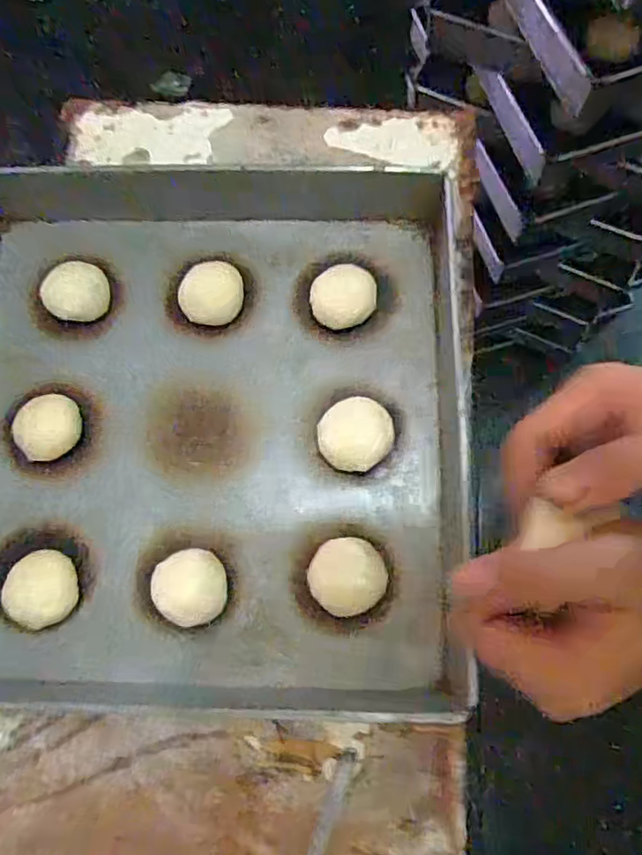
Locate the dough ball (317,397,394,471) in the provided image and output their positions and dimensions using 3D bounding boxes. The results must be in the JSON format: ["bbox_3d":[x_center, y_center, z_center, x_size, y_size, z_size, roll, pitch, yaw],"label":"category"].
[{"bbox_3d":[0.027,0.004,0.472,0.057,0.023,0.058,-1,75,2],"label":"dough ball"}]

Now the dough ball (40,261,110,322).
[{"bbox_3d":[-0.210,-0.117,0.514,0.052,0.020,0.049,-1,75,2],"label":"dough ball"}]

